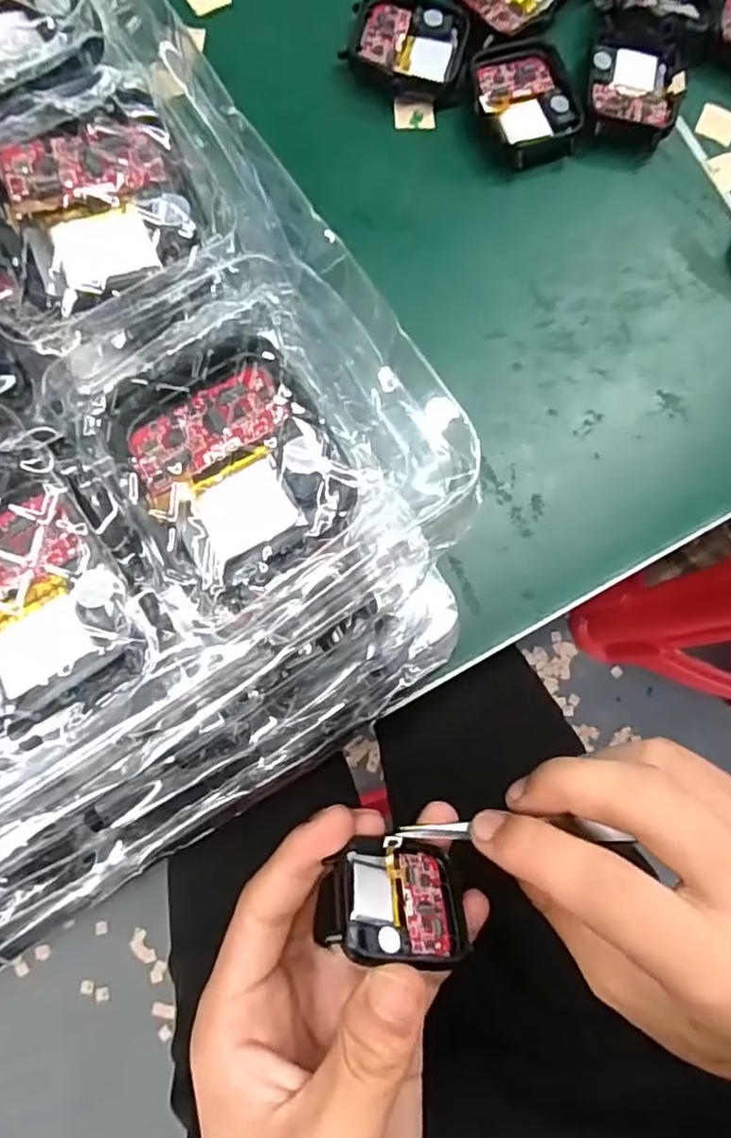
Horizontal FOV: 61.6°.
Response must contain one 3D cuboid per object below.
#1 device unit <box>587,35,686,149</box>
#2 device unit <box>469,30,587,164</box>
[{"bbox_3d":[0.103,-0.187,0.238,0.035,0.011,0.039,7,82,-4],"label":"device unit"},{"bbox_3d":[0.061,-0.180,0.236,0.038,0.009,0.047,-17,84,-6],"label":"device unit"}]

